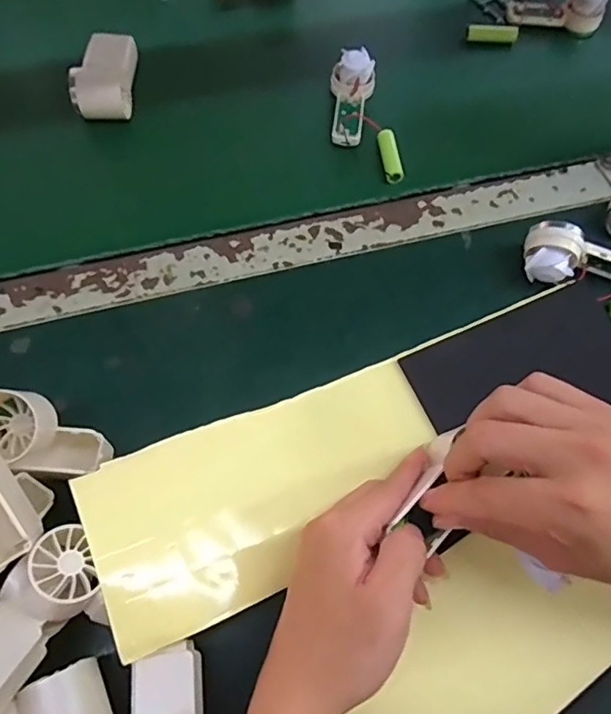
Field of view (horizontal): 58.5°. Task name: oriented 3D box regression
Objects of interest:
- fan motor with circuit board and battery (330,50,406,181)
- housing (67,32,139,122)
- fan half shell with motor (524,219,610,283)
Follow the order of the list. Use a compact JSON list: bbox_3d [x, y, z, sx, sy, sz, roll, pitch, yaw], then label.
[{"bbox_3d":[0.049,-0.211,0.483,0.050,0.034,0.129,-9,67,-6],"label":"fan motor with circuit board and battery"},{"bbox_3d":[-0.177,-0.256,0.486,0.047,0.024,0.099,1,67,-2],"label":"housing"},{"bbox_3d":[0.211,-0.069,0.405,0.093,0.043,0.034,17,67,5],"label":"fan half shell with motor"}]

